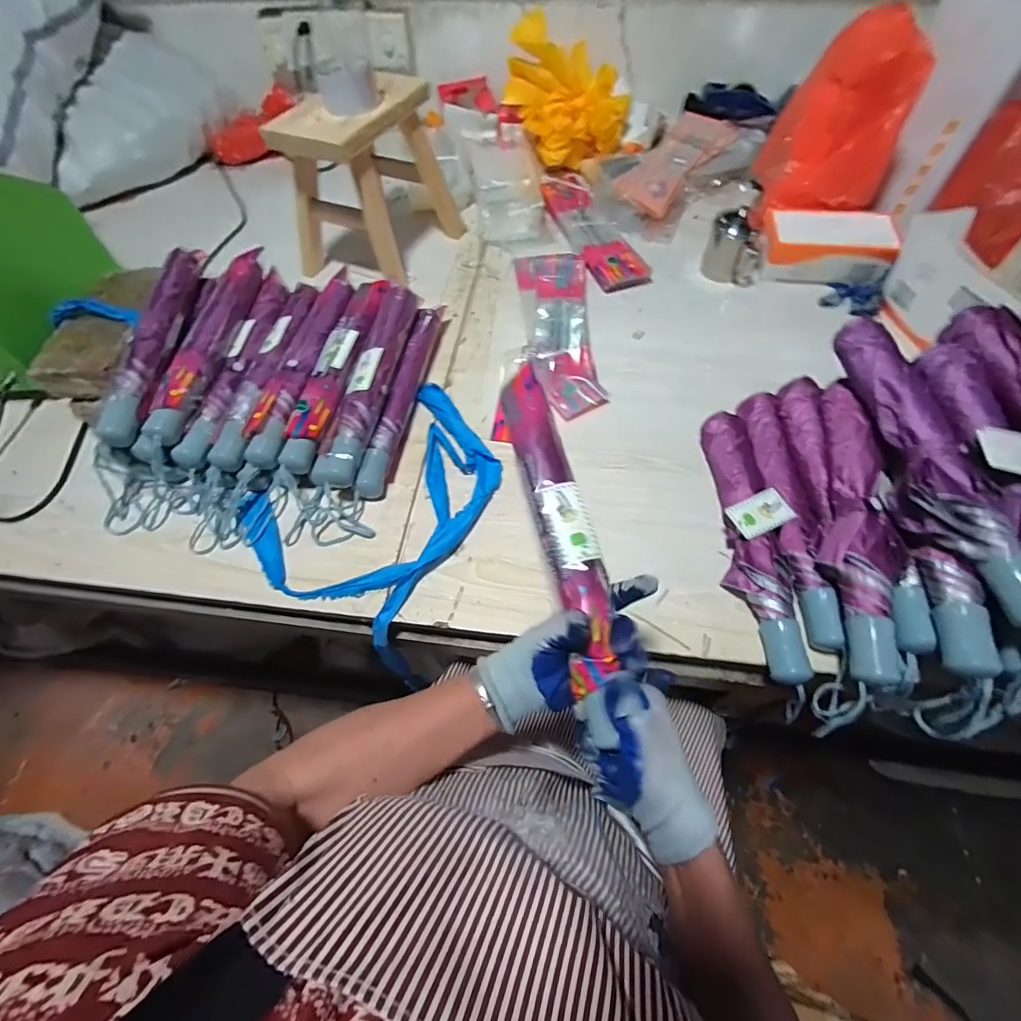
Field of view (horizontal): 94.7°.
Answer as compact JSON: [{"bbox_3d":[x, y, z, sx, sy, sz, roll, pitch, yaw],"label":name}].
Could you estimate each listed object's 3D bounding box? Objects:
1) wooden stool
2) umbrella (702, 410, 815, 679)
[{"bbox_3d":[-0.238,-0.558,0.803,0.180,0.227,0.253,26,64,15],"label":"wooden stool"},{"bbox_3d":[0.287,0.027,0.556,0.068,0.045,0.334,2,60,3],"label":"umbrella"}]

